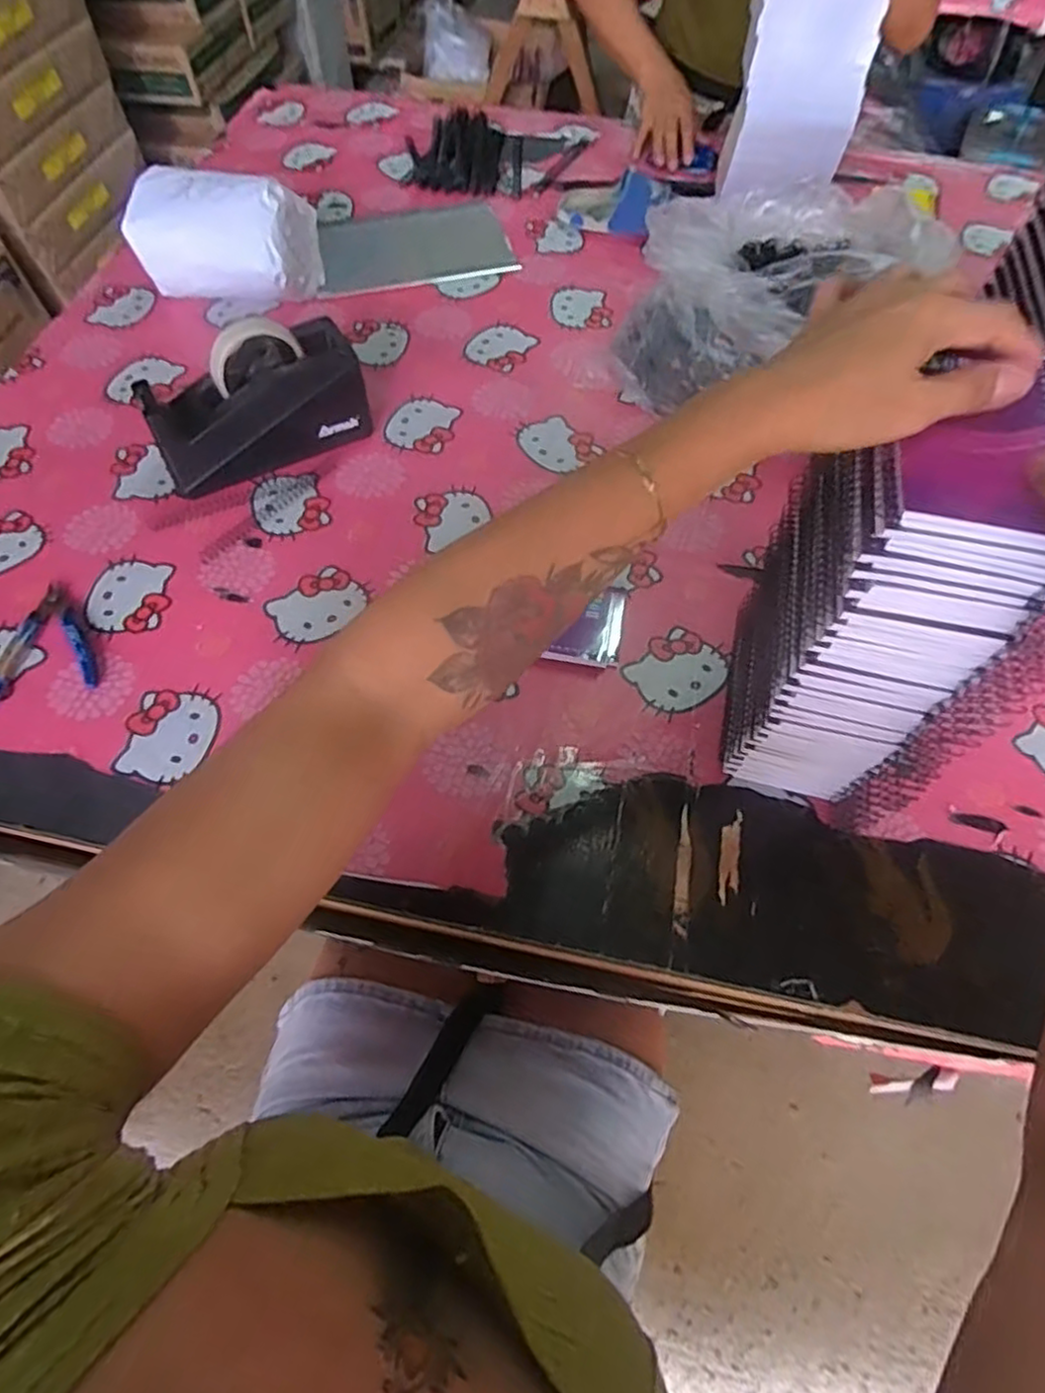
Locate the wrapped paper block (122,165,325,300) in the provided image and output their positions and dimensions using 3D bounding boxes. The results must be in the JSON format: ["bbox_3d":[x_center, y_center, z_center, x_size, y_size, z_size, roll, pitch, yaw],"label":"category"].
[{"bbox_3d":[-0.340,-0.512,0.756,0.185,0.125,0.112,15,62,8],"label":"wrapped paper block"}]

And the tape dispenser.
[{"bbox_3d":[-0.249,-0.271,0.631,0.196,0.108,0.076,-31,66,-16],"label":"tape dispenser"}]

